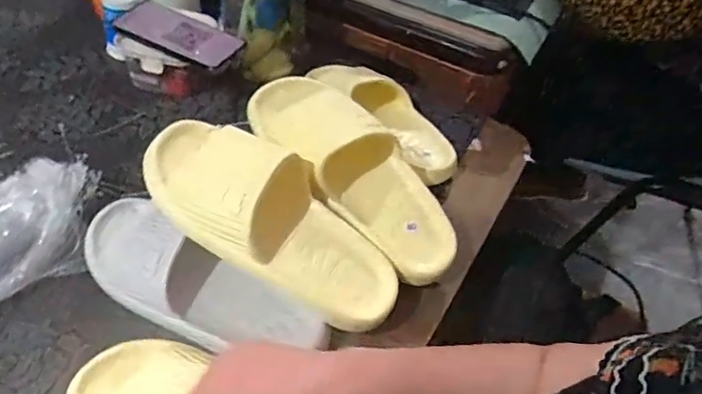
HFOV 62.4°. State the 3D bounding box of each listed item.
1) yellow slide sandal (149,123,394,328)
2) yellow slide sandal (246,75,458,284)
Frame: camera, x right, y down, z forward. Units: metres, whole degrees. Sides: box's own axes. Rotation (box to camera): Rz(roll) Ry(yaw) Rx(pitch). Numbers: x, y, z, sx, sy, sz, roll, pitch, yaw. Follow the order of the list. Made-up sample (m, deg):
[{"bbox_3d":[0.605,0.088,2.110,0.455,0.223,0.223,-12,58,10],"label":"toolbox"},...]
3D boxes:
[{"bbox_3d":[-0.066,0.014,0.516,0.261,0.074,0.104,37,53,-1],"label":"yellow slide sandal"},{"bbox_3d":[0.004,-0.028,0.579,0.104,0.063,0.261,-37,79,-31],"label":"yellow slide sandal"}]

